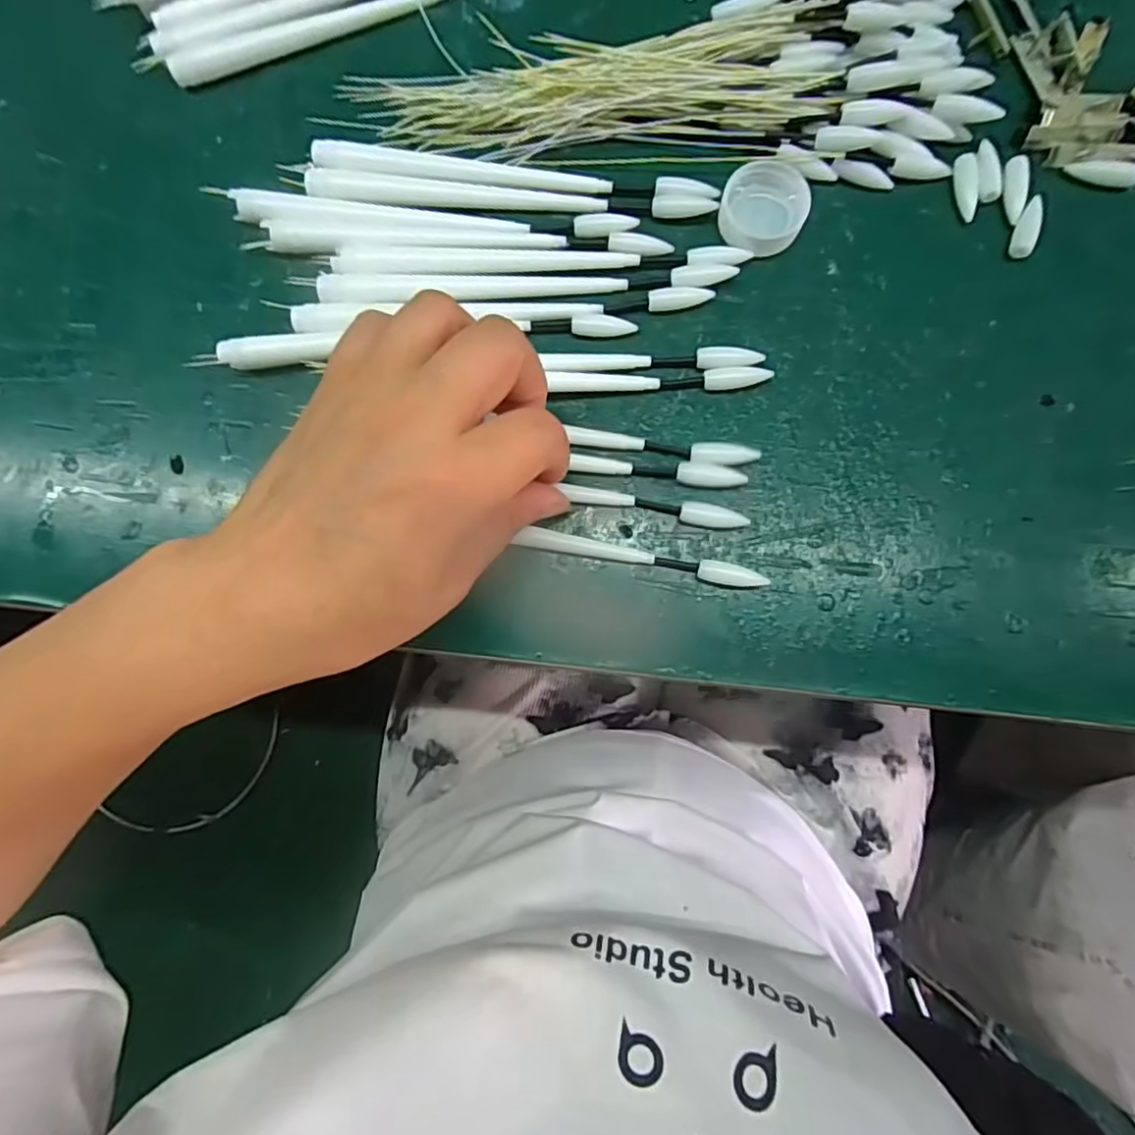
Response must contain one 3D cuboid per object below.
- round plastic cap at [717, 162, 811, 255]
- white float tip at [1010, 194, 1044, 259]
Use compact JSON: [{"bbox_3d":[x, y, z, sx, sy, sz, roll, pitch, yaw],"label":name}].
[{"bbox_3d":[0.075,-0.137,0.233,0.032,0.010,0.031,0,84,3],"label":"round plastic cap"},{"bbox_3d":[0.174,-0.129,0.232,0.007,0.006,0.024,19,85,5],"label":"white float tip"}]

